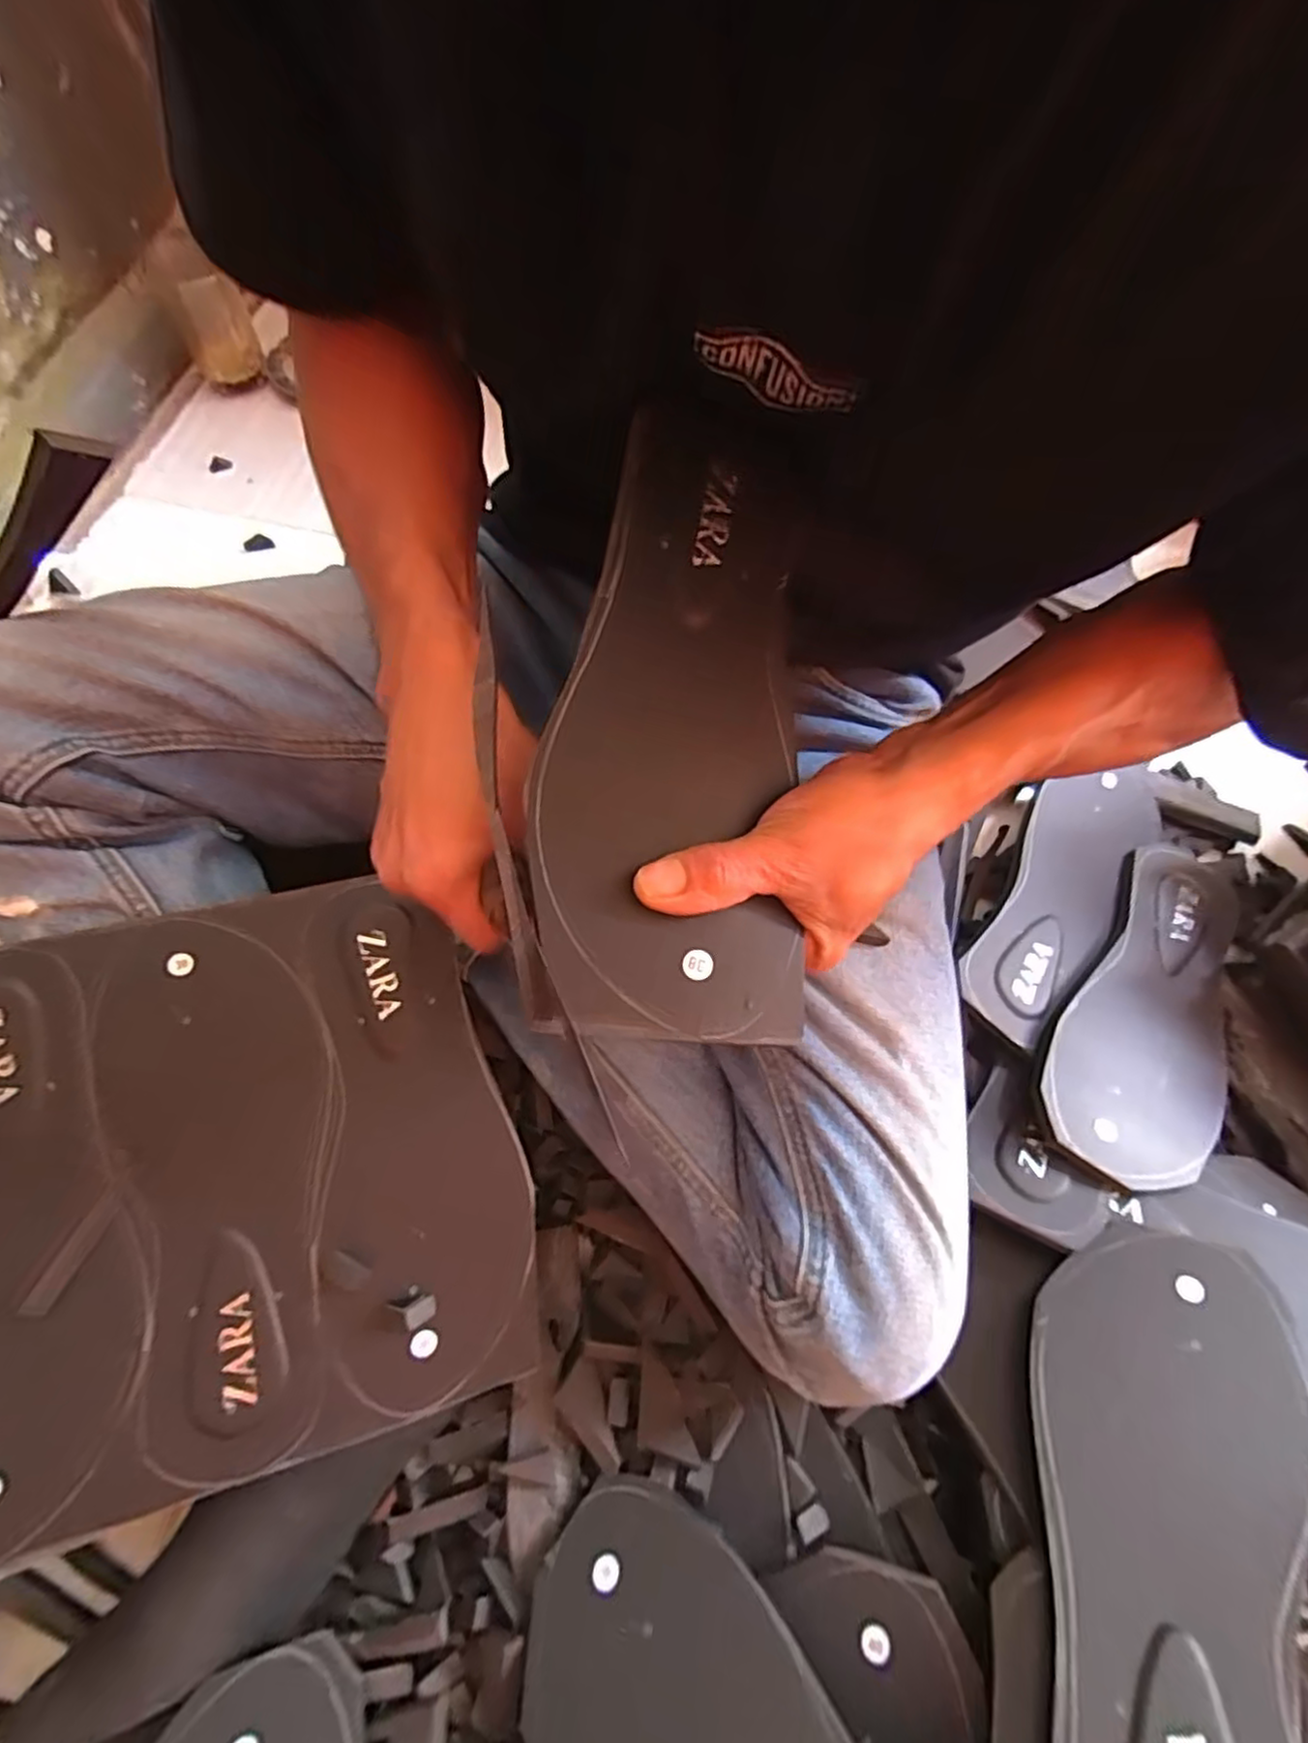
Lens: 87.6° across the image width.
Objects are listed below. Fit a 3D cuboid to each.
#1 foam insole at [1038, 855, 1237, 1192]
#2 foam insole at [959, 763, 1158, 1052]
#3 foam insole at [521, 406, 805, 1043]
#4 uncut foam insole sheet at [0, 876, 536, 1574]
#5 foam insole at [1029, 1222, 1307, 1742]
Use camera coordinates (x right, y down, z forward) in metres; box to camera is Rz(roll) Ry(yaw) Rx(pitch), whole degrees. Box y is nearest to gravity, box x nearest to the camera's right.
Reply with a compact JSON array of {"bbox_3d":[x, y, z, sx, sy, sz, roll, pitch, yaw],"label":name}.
[{"bbox_3d":[0.318,0.077,0.429,0.096,0.010,0.260,36,61,8],"label":"foam insole"},{"bbox_3d":[0.280,0.009,0.466,0.078,0.017,0.248,39,64,3],"label":"foam insole"},{"bbox_3d":[0.008,-0.057,0.254,0.095,0.013,0.228,5,80,-13],"label":"foam insole"},{"bbox_3d":[-0.203,0.142,0.321,0.257,0.006,0.251,-12,79,-14],"label":"uncut foam insole sheet"},{"bbox_3d":[0.206,0.268,0.277,0.096,0.006,0.243,10,46,28],"label":"foam insole"}]

